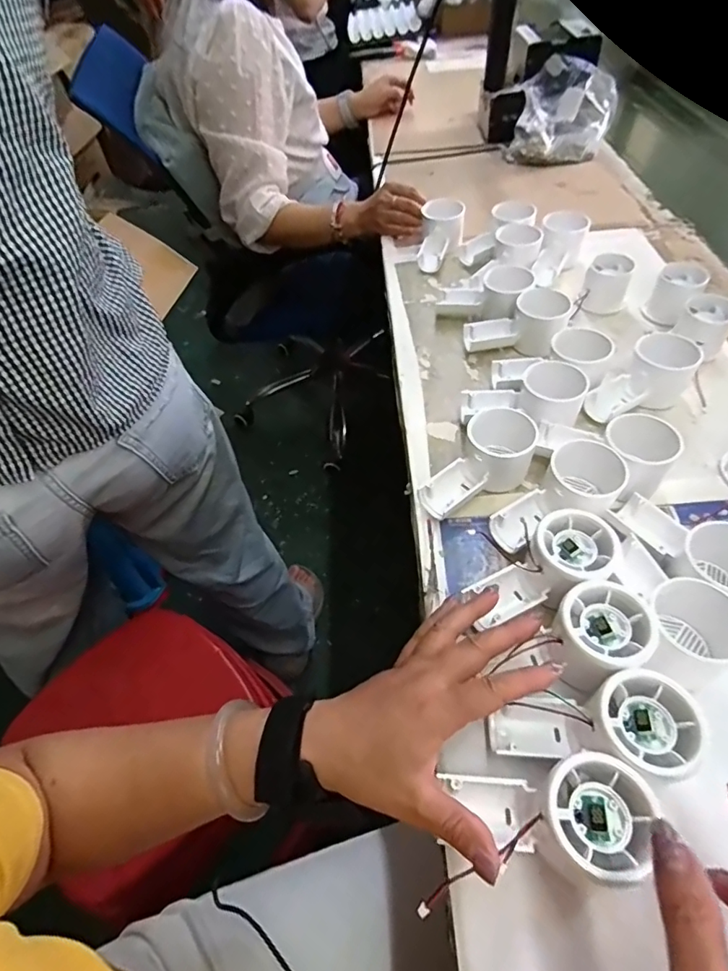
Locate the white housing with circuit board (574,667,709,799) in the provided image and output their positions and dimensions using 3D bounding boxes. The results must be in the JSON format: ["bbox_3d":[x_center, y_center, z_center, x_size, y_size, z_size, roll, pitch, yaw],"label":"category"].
[{"bbox_3d":[0.164,0.147,0.302,0.059,0.047,0.055,-2,52,3],"label":"white housing with circuit board"}]

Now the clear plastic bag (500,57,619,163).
[{"bbox_3d":[0.342,-0.648,0.876,0.172,0.129,0.105,15,55,16],"label":"clear plastic bag"}]

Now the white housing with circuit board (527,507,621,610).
[{"bbox_3d":[0.154,0.056,0.378,0.057,0.047,0.057,-2,52,3],"label":"white housing with circuit board"}]

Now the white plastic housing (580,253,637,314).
[{"bbox_3d":[0.296,-0.247,0.611,0.052,0.051,0.044,18,56,17],"label":"white plastic housing"}]

